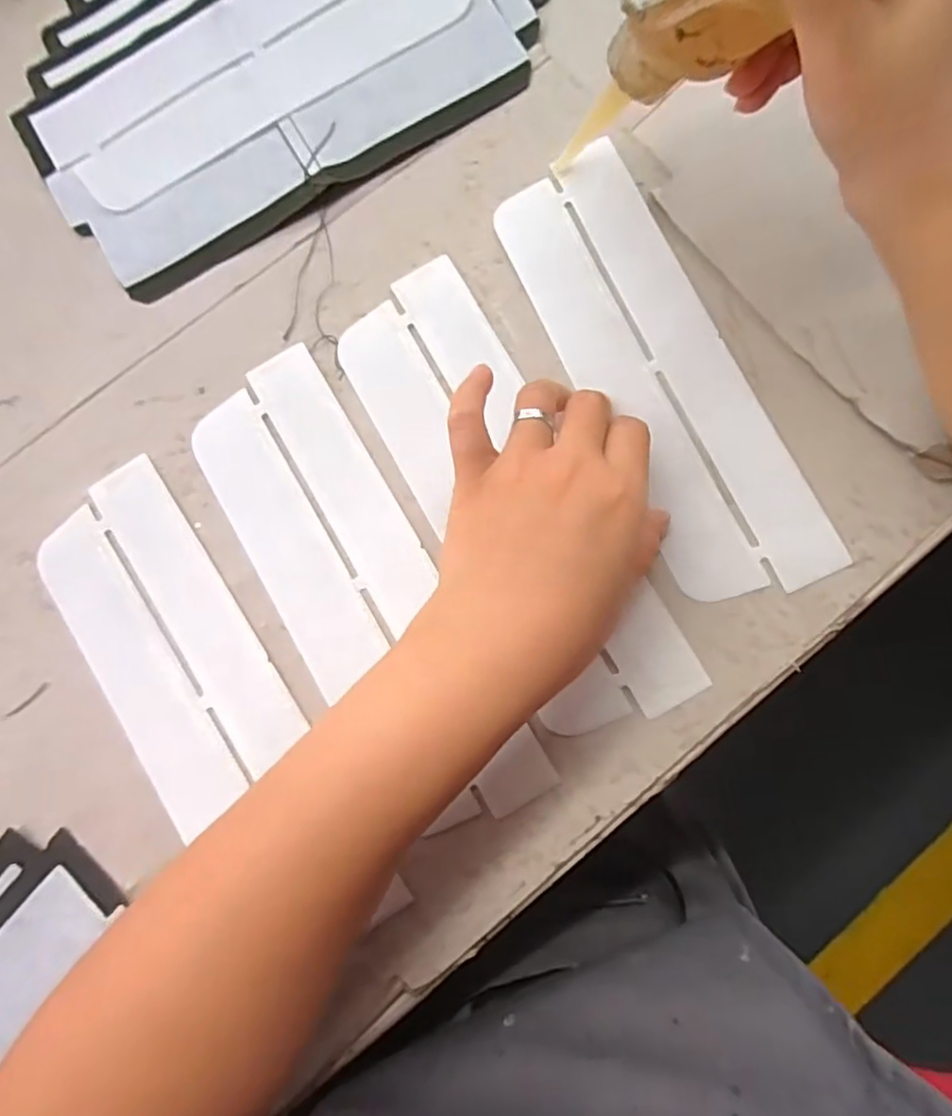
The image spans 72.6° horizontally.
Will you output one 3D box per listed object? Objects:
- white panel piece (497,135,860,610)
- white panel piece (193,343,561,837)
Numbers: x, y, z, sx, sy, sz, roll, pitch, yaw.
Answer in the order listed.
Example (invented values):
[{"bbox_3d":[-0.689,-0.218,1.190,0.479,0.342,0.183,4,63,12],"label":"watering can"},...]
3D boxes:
[{"bbox_3d":[0.082,-0.085,0.294,0.070,0.004,0.218,-25,80,-1],"label":"white panel piece"},{"bbox_3d":[-0.052,0.013,0.283,0.070,0.007,0.223,-30,82,-1],"label":"white panel piece"}]

